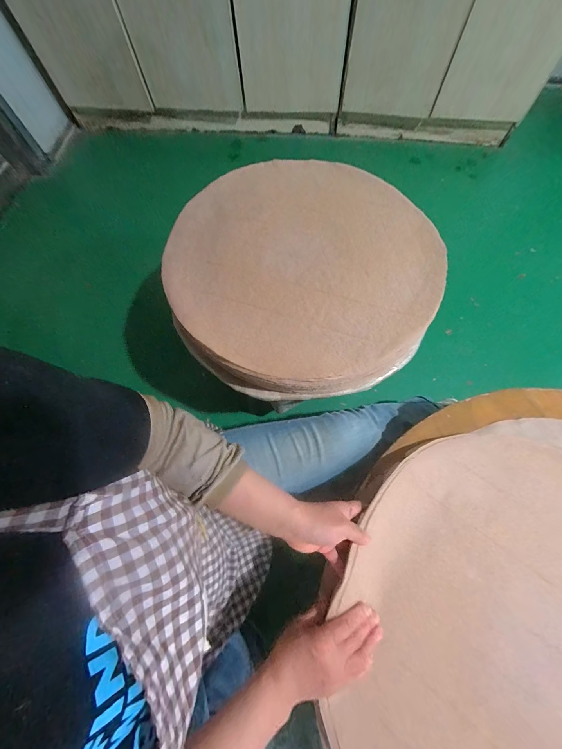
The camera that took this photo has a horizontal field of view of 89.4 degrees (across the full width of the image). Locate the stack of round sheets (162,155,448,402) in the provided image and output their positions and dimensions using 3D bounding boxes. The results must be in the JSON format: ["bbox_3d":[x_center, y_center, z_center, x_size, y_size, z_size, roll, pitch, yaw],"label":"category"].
[{"bbox_3d":[0.041,-0.221,0.598,0.533,0.104,0.525,-8,70,2],"label":"stack of round sheets"}]

